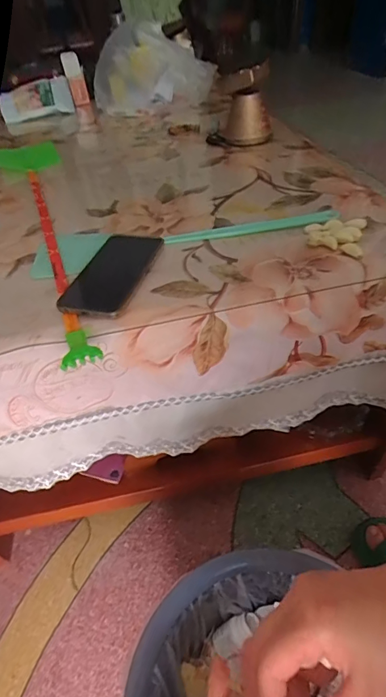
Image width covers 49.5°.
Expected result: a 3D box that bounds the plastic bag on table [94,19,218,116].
[{"bbox_3d":[-0.109,-0.707,1.055,0.213,0.168,0.241,-29,47,-22],"label":"plastic bag on table"}]

